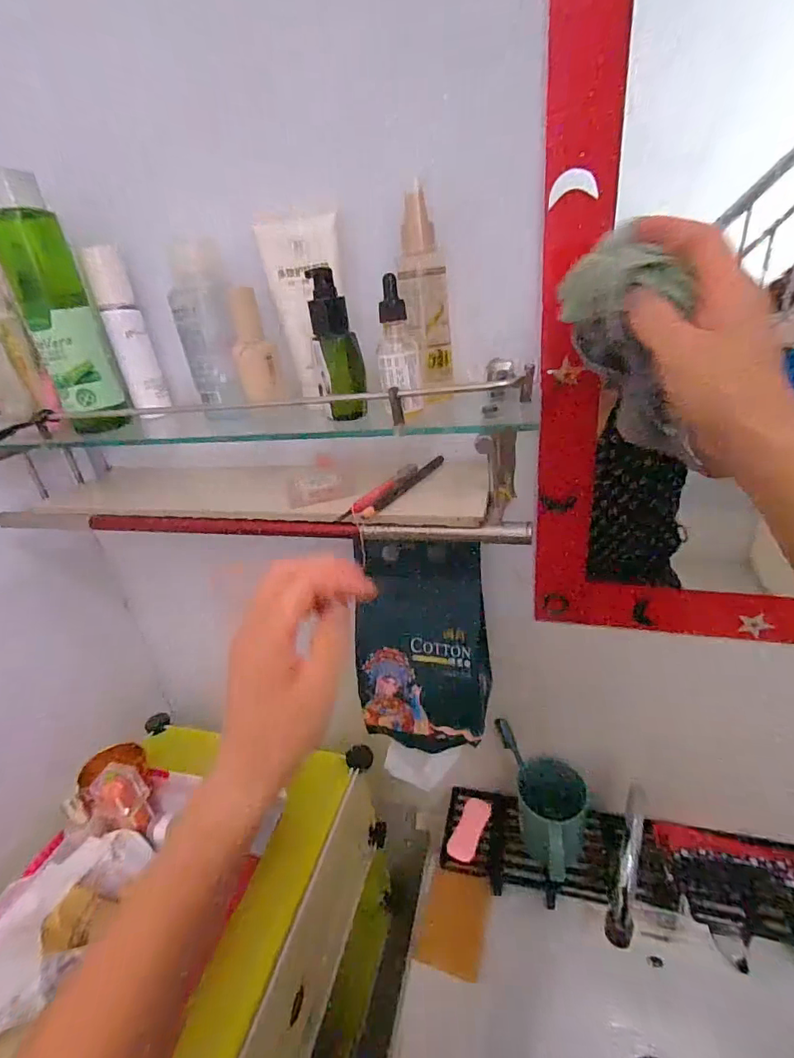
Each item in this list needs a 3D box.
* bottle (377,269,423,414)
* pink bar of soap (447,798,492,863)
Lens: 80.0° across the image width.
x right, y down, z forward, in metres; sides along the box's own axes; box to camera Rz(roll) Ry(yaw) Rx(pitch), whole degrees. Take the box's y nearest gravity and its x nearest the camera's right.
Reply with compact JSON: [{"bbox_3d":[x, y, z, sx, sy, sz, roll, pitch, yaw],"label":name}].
[{"bbox_3d":[0.001,-0.145,0.387,0.035,0.104,0.026,-6,27,2],"label":"bottle"},{"bbox_3d":[0.099,0.405,0.641,0.032,0.015,0.088,9,31,29],"label":"pink bar of soap"}]

